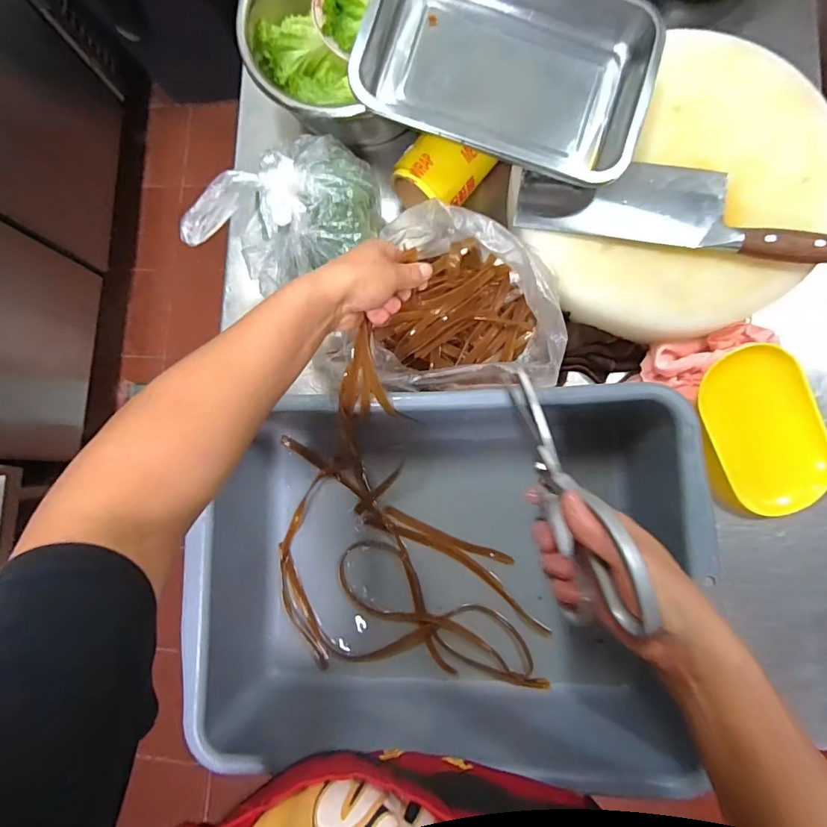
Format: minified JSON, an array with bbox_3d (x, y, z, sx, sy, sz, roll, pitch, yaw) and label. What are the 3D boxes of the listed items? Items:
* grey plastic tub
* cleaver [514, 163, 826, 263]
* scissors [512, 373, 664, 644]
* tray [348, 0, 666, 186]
[{"bbox_3d":[0.024,0.183,0.527,0.512,0.162,0.379,-2,82,6],"label":"grey plastic tub"},{"bbox_3d":[0.294,-0.239,0.539,0.337,0.030,0.090,9,84,7],"label":"cleaver"},{"bbox_3d":[0.112,0.055,0.326,0.010,0.089,0.185,-8,81,-19],"label":"scissors"},{"bbox_3d":[0.102,-0.389,0.522,0.314,0.071,0.203,12,96,-2],"label":"tray"}]

